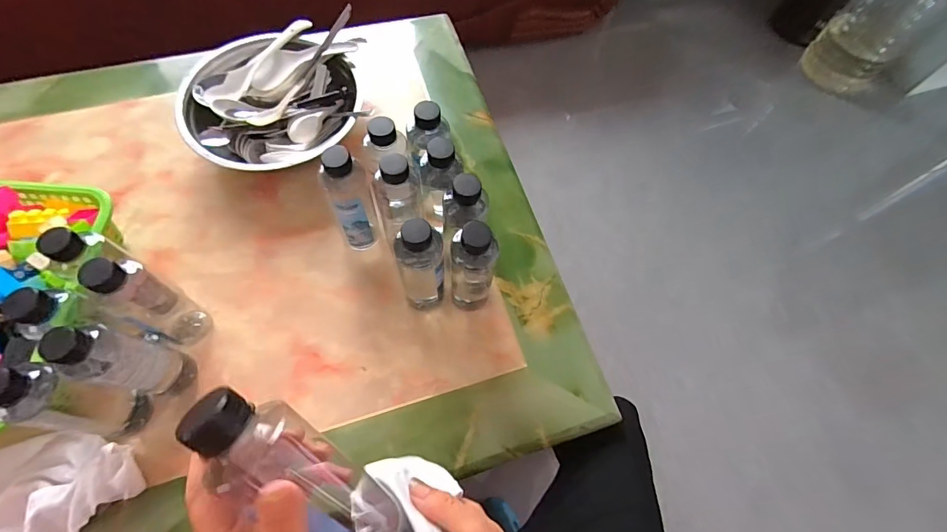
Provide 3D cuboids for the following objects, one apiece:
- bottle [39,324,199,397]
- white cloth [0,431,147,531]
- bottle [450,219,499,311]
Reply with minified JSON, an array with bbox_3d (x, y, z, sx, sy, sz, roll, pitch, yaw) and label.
[{"bbox_3d":[-0.367,0.098,0.457,0.060,0.171,0.055,13,67,3],"label":"bottle"},{"bbox_3d":[-0.460,0.243,0.457,0.146,0.032,0.191,43,72,14],"label":"white cloth"},{"bbox_3d":[-0.001,0.008,0.519,0.050,0.169,0.048,1,67,-2],"label":"bottle"}]

